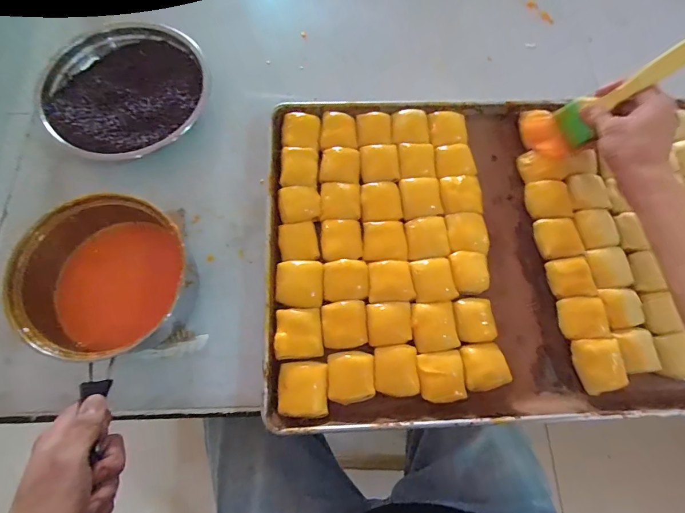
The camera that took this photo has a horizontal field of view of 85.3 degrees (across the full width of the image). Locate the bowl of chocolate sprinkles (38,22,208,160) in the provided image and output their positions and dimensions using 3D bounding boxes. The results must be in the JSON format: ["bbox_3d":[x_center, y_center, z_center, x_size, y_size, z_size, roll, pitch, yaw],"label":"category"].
[{"bbox_3d":[-0.281,-0.220,0.488,0.192,0.036,0.203,0,72,-1],"label":"bowl of chocolate sprinkles"}]

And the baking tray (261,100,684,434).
[{"bbox_3d":[0.194,-0.016,0.449,0.563,0.034,0.386,-2,72,-2],"label":"baking tray"}]

